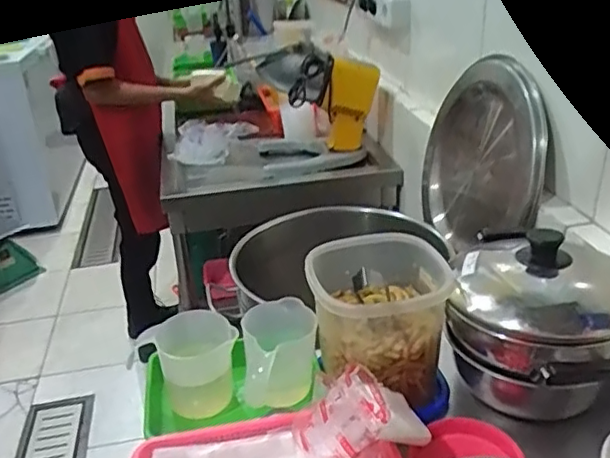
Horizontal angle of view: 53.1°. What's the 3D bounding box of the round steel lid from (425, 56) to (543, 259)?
[{"bbox_3d":[0.301,-0.120,1.038,0.043,0.317,0.308,4,22,-16],"label":"round steel lid"}]

